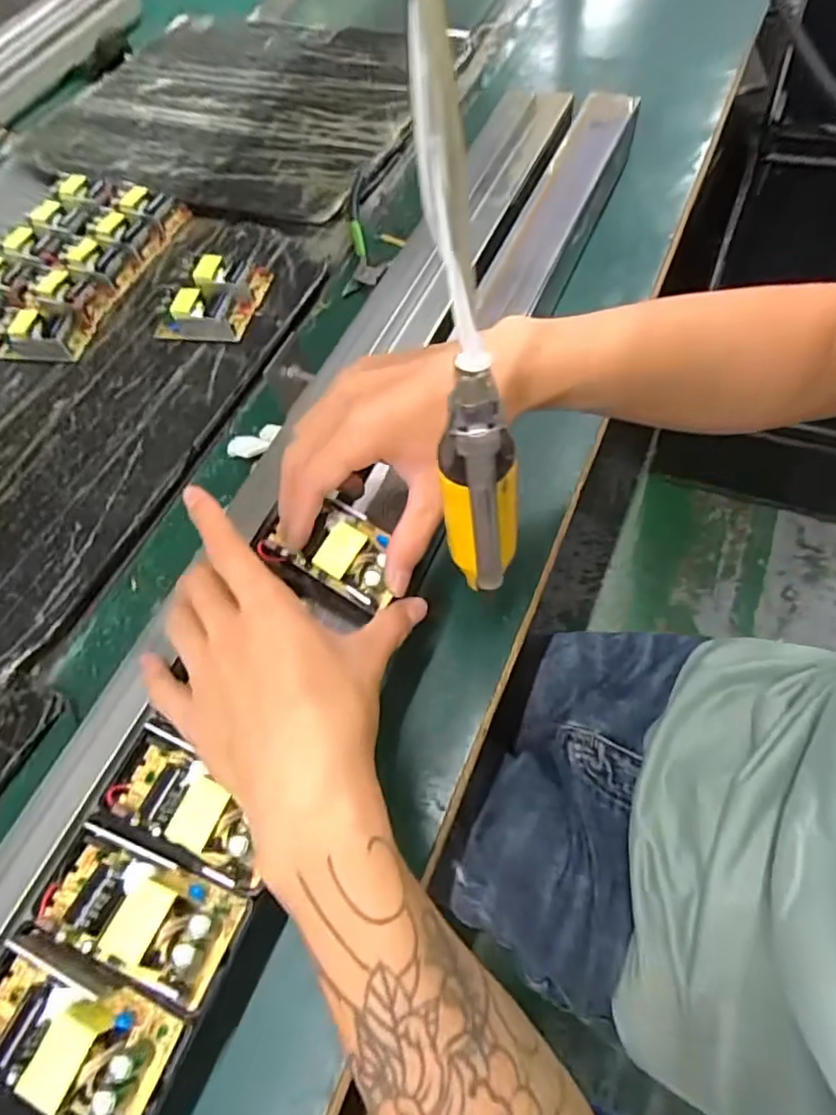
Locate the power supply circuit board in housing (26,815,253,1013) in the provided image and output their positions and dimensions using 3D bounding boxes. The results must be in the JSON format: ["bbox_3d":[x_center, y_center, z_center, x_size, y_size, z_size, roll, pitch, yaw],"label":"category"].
[{"bbox_3d":[-0.127,0.155,0.262,0.092,0.025,0.046,16,66,15],"label":"power supply circuit board in housing"}]

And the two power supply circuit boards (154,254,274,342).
[{"bbox_3d":[-0.188,-0.239,0.536,0.087,0.026,0.088,7,64,11],"label":"two power supply circuit boards"}]

